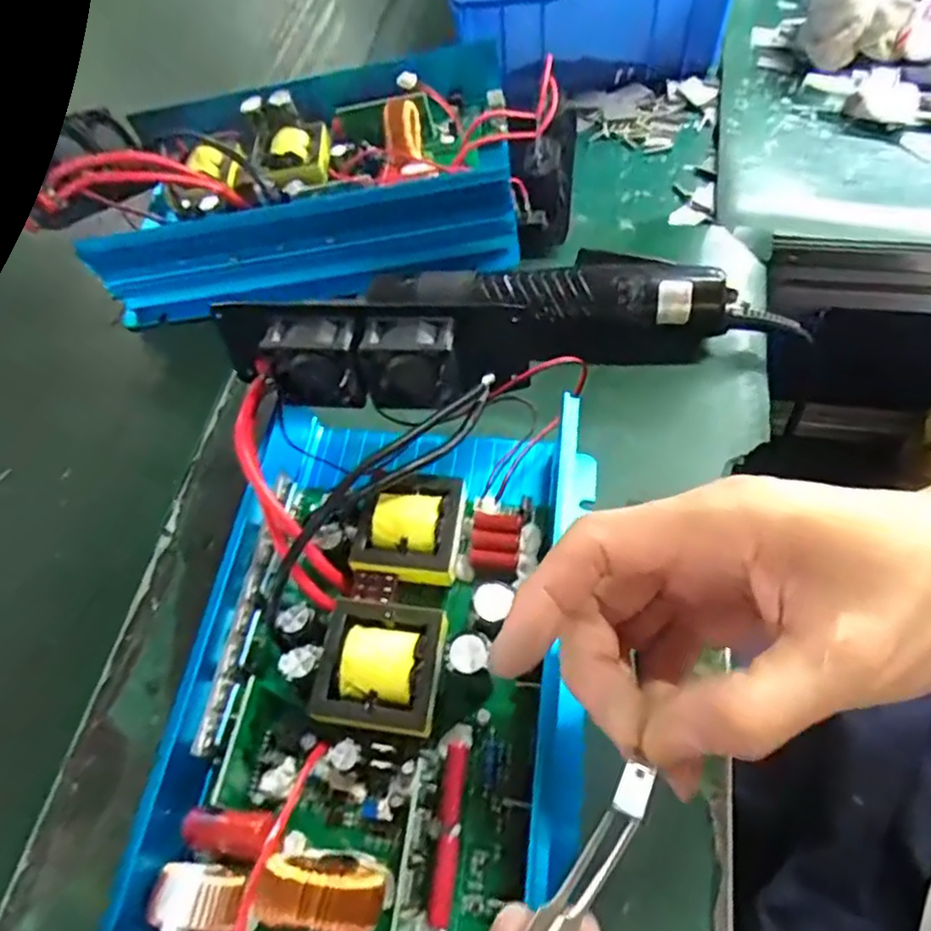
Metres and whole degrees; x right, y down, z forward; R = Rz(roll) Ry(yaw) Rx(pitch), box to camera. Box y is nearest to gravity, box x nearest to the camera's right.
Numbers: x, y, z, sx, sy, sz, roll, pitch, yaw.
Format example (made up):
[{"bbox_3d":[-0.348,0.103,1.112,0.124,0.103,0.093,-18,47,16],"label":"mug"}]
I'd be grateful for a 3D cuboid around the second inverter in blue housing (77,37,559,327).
[{"bbox_3d":[-0.086,-0.192,0.434,0.293,0.073,0.152,-7,61,0],"label":"second inverter in blue housing"}]

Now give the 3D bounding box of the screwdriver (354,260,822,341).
[{"bbox_3d":[0.063,-0.089,0.366,0.229,0.042,0.028,6,62,6],"label":"screwdriver"}]

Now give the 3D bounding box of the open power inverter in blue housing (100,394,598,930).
[{"bbox_3d":[-0.032,0.085,0.265,0.159,0.063,0.269,7,62,8],"label":"open power inverter in blue housing"}]

